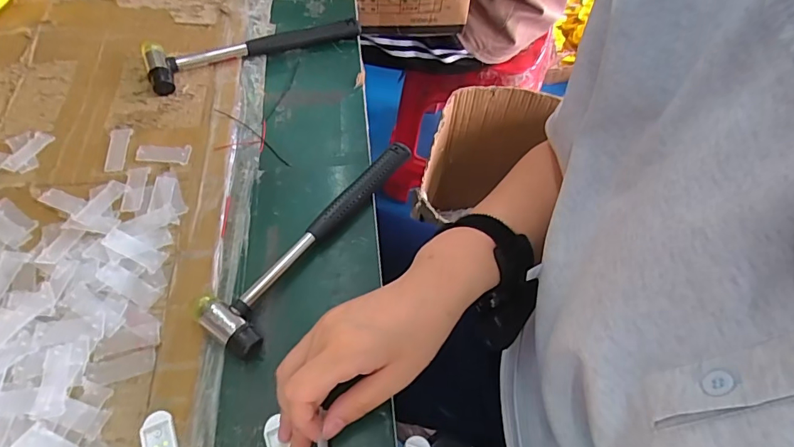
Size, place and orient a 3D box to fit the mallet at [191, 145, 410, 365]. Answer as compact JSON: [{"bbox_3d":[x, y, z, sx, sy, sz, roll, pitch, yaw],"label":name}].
[{"bbox_3d":[-0.060,0.009,0.394,0.052,0.023,0.235,35,62,17],"label":"mallet"}]

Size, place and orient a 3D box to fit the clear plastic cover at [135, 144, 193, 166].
[{"bbox_3d":[-0.222,-0.068,0.436,0.048,0.004,0.020,3,58,-1],"label":"clear plastic cover"}]

